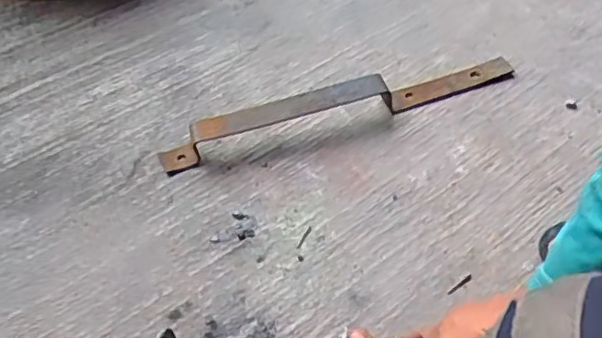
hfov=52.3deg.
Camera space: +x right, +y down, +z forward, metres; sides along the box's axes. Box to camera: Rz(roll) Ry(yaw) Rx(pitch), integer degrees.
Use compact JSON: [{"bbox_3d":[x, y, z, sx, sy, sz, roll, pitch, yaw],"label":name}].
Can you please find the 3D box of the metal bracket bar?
[{"bbox_3d":[0.062,-0.089,0.810,0.504,0.050,0.043,-16,50,-12],"label":"metal bracket bar"}]

